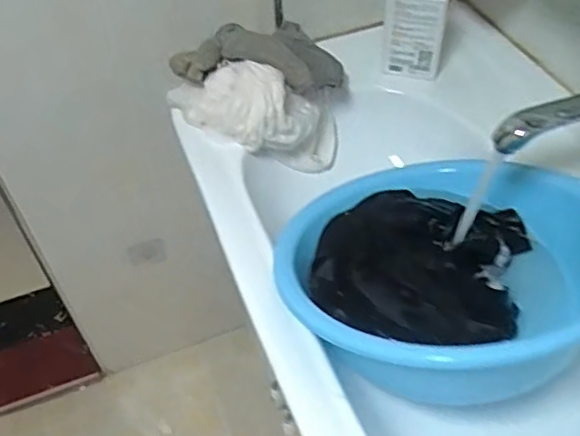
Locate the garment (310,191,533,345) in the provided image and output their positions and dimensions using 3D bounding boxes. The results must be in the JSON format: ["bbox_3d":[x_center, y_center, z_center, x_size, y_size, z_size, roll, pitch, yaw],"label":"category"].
[{"bbox_3d":[0.146,0.046,0.691,0.222,0.046,0.189,8,50,10],"label":"garment"}]

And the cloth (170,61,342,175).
[{"bbox_3d":[-0.024,-0.130,0.801,0.229,0.110,0.094,20,43,-27],"label":"cloth"}]

